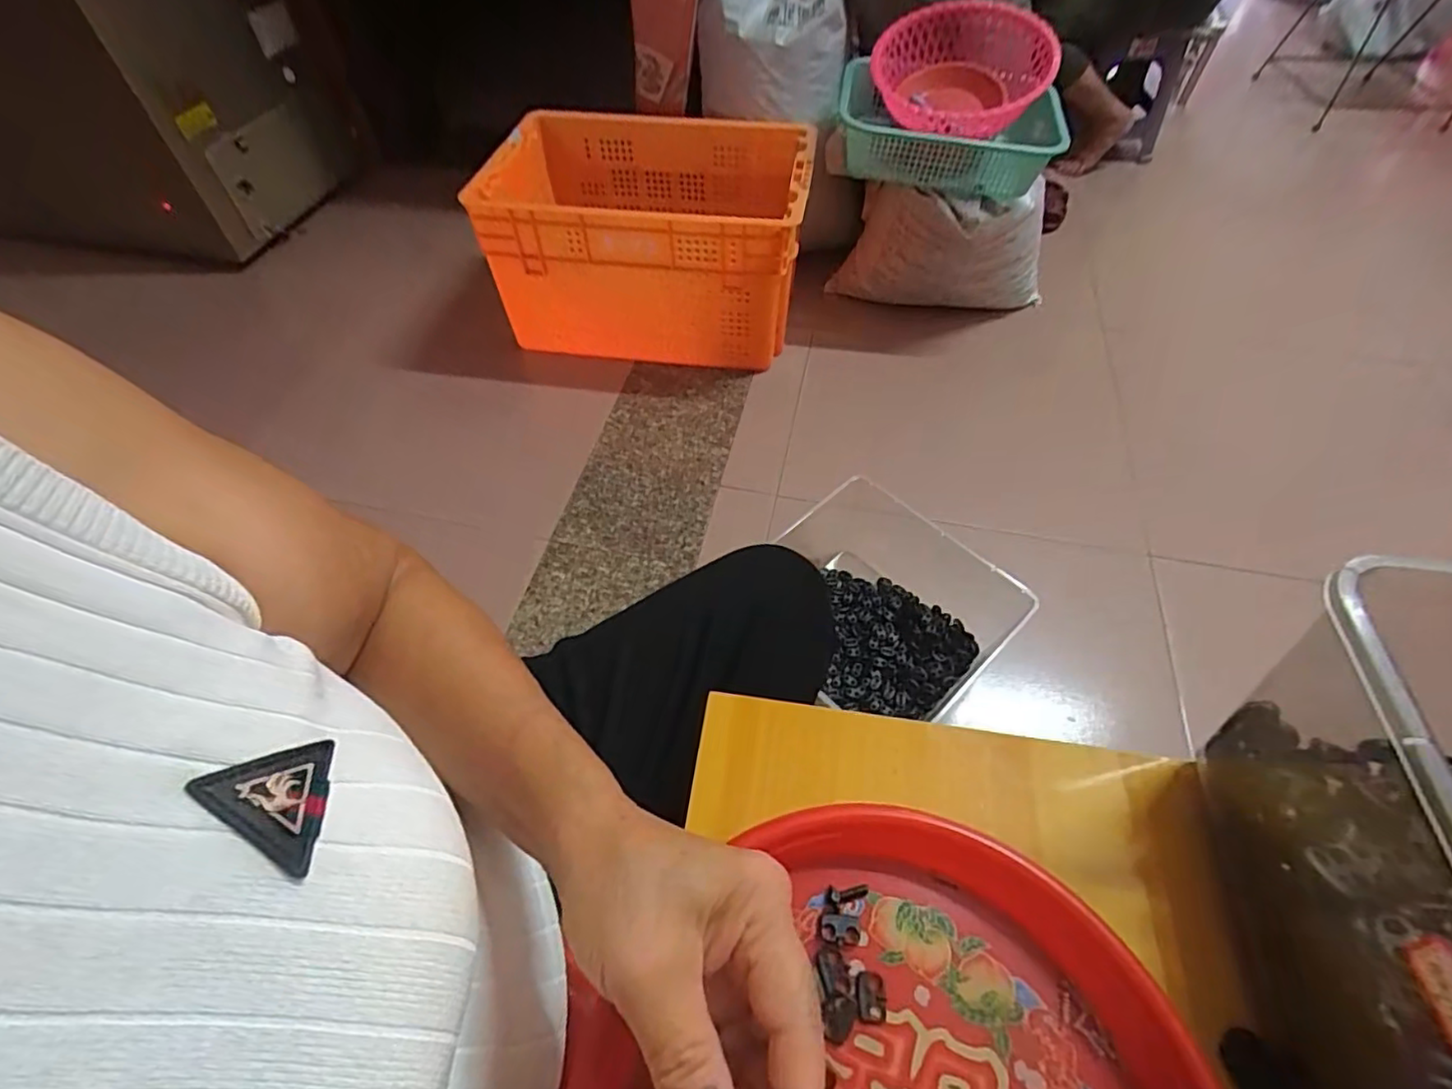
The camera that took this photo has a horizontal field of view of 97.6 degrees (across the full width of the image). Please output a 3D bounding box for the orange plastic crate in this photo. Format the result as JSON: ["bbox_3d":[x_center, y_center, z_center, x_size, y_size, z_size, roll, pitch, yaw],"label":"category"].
[{"bbox_3d":[-0.138,-0.581,1.241,0.564,0.313,0.401,2,54,2],"label":"orange plastic crate"}]

